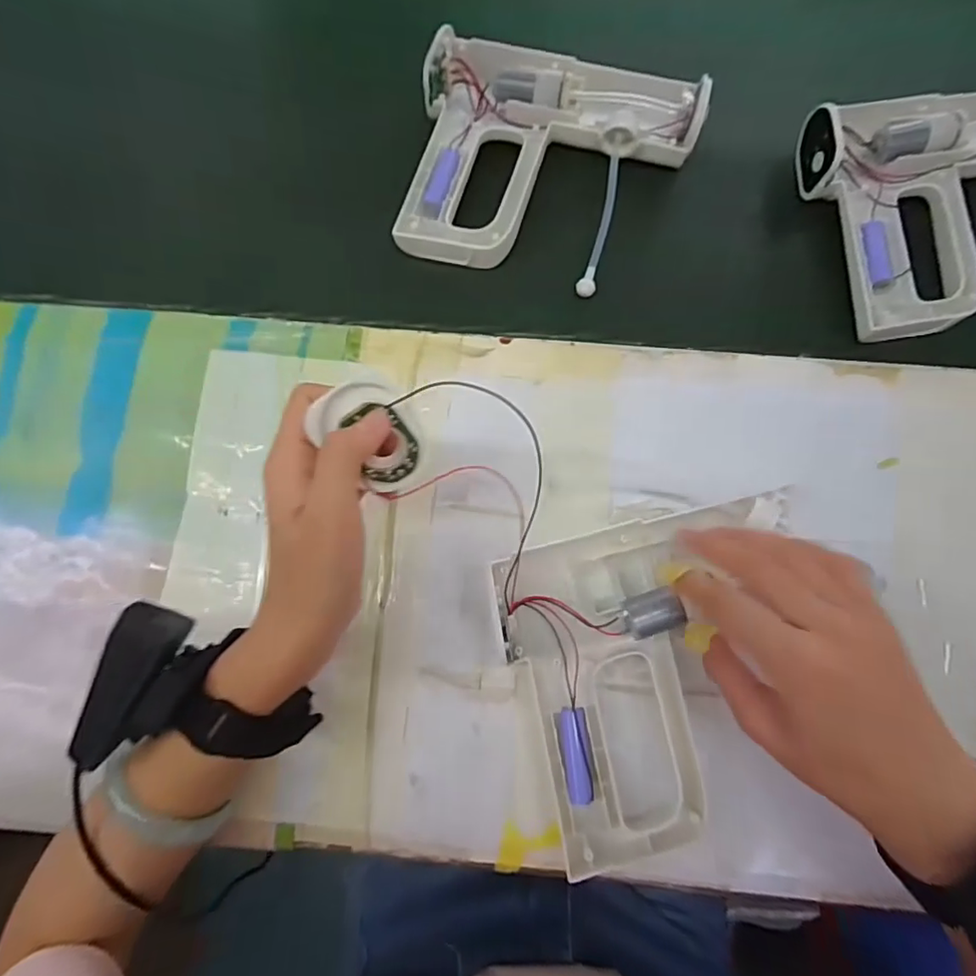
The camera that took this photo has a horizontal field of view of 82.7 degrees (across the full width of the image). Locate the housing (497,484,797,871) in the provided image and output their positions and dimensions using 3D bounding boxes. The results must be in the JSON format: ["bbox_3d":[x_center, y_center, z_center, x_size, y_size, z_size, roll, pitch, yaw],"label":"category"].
[{"bbox_3d":[0.108,0.107,0.330,0.177,0.051,0.176,-17,78,-3],"label":"housing"}]

